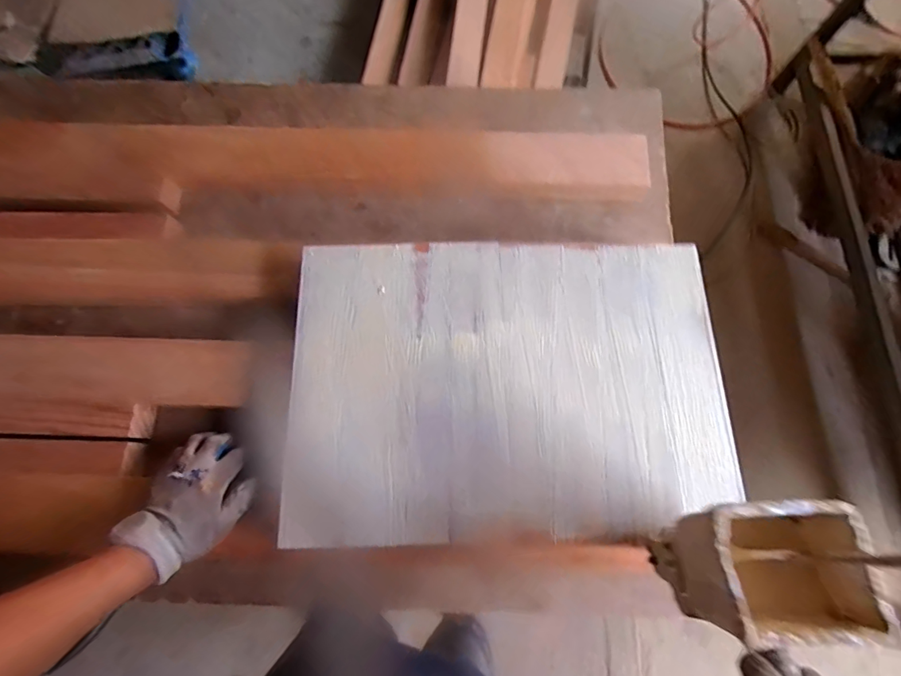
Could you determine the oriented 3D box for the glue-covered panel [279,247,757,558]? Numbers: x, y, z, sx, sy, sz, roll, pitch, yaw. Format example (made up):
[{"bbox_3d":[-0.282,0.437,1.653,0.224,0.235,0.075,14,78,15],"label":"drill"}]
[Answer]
[{"bbox_3d":[0.065,0.054,0.540,0.533,0.013,0.377,0,75,1],"label":"glue-covered panel"}]

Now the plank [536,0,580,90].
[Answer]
[{"bbox_3d":[0.413,-1.199,1.525,0.102,0.018,0.896,18,71,-12],"label":"plank"}]

